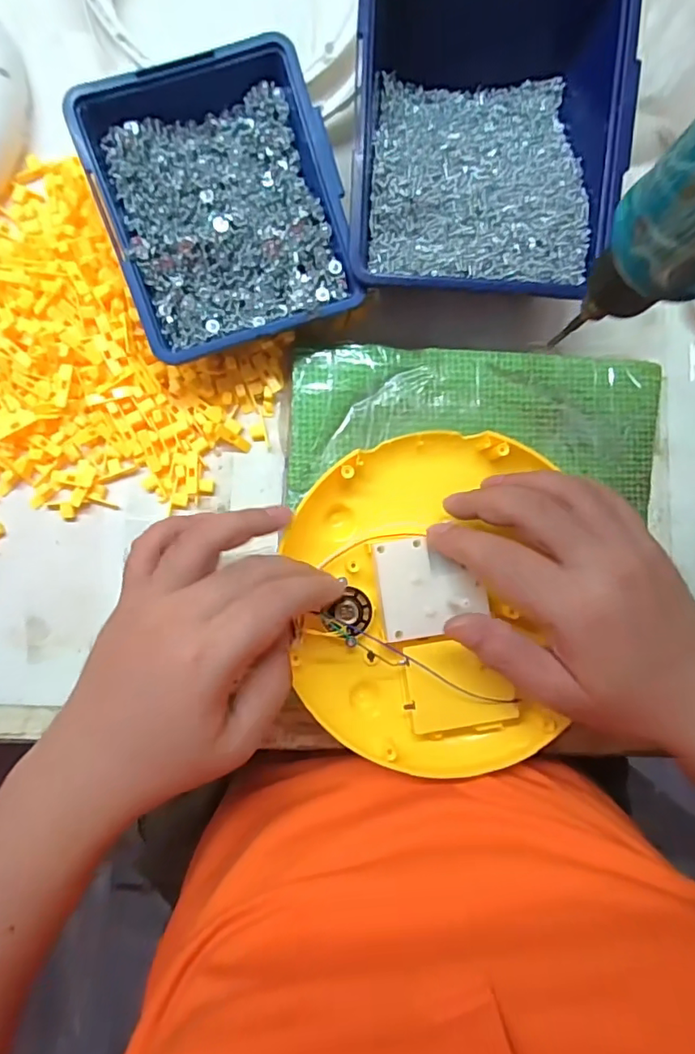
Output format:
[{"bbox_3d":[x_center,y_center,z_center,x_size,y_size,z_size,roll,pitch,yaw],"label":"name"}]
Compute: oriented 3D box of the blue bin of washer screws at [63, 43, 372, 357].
[{"bbox_3d":[-0.066,-0.169,0.298,0.120,0.050,0.136,-18,90,-4],"label":"blue bin of washer screws"}]

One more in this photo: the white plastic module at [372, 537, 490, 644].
[{"bbox_3d":[0.044,0.031,0.286,0.054,0.009,0.051,-8,91,-3],"label":"white plastic module"}]

